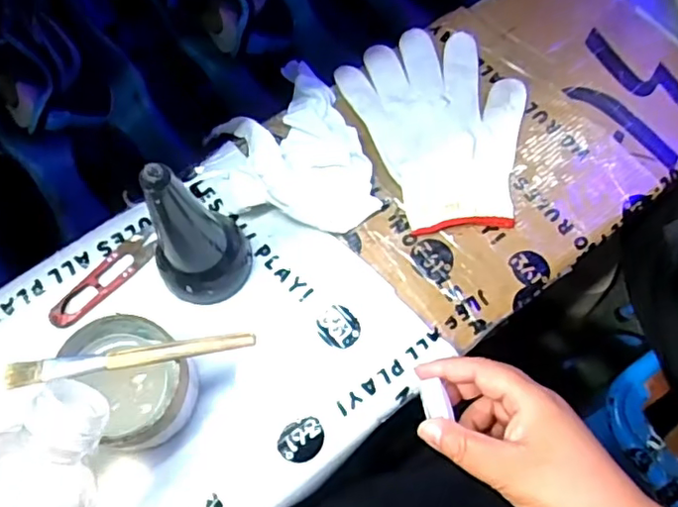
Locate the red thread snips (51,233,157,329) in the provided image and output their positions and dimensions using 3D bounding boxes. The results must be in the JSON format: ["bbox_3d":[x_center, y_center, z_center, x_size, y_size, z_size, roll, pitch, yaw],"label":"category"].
[{"bbox_3d":[-0.176,0.017,0.451,0.025,0.008,0.093,41,73,14],"label":"red thread snips"}]

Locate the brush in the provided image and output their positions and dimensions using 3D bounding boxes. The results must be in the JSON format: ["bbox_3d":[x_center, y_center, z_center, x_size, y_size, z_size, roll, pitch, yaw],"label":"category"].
[{"bbox_3d":[-0.128,0.063,0.372,0.150,0.010,0.015,-9,68,-4],"label":"brush"}]

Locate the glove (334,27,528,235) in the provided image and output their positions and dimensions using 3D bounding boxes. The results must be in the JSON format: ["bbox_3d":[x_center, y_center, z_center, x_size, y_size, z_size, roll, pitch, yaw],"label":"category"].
[{"bbox_3d":[0.092,-0.110,0.508,0.134,0.011,0.190,-21,70,-9],"label":"glove"}]

